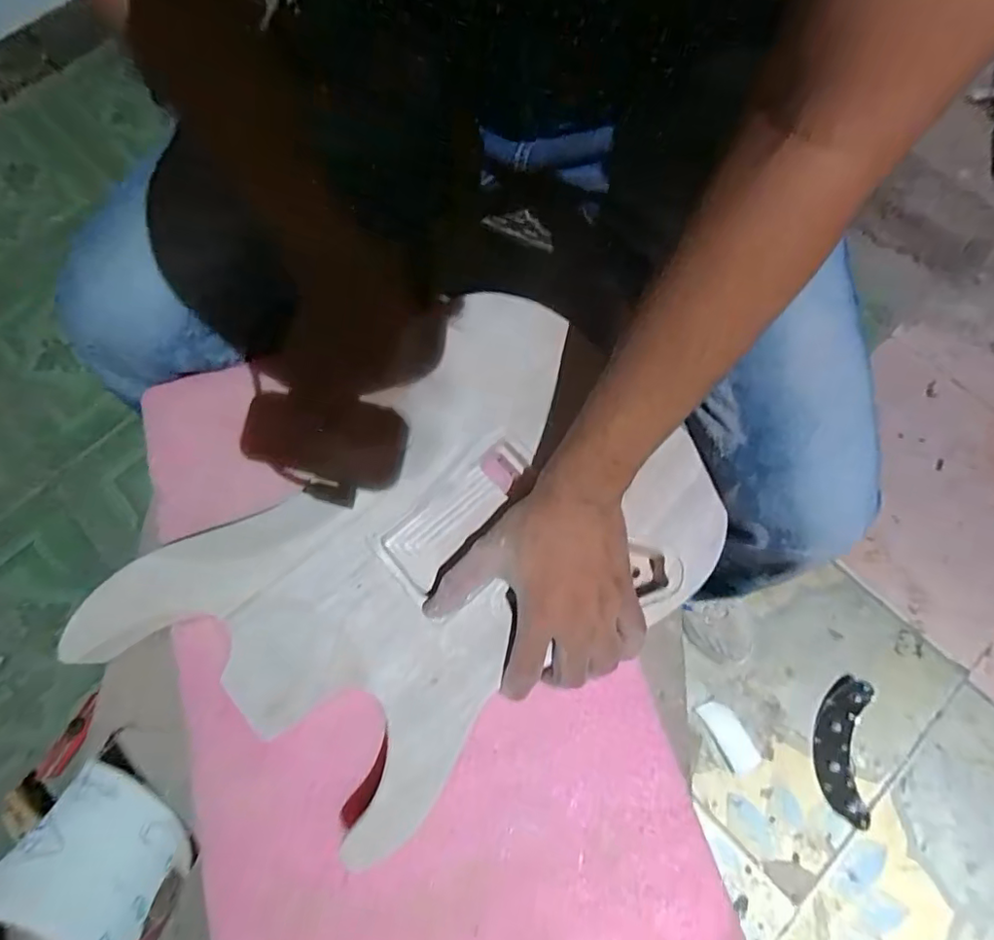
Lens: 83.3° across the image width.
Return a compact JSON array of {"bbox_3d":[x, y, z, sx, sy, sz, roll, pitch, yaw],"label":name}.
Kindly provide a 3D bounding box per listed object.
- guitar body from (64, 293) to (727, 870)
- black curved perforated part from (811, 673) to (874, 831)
[{"bbox_3d":[-0.049,0.069,0.418,0.404,0.042,0.275,-41,76,-12],"label":"guitar body"},{"bbox_3d":[0.472,0.377,0.763,0.063,0.033,0.186,12,73,4],"label":"black curved perforated part"}]

